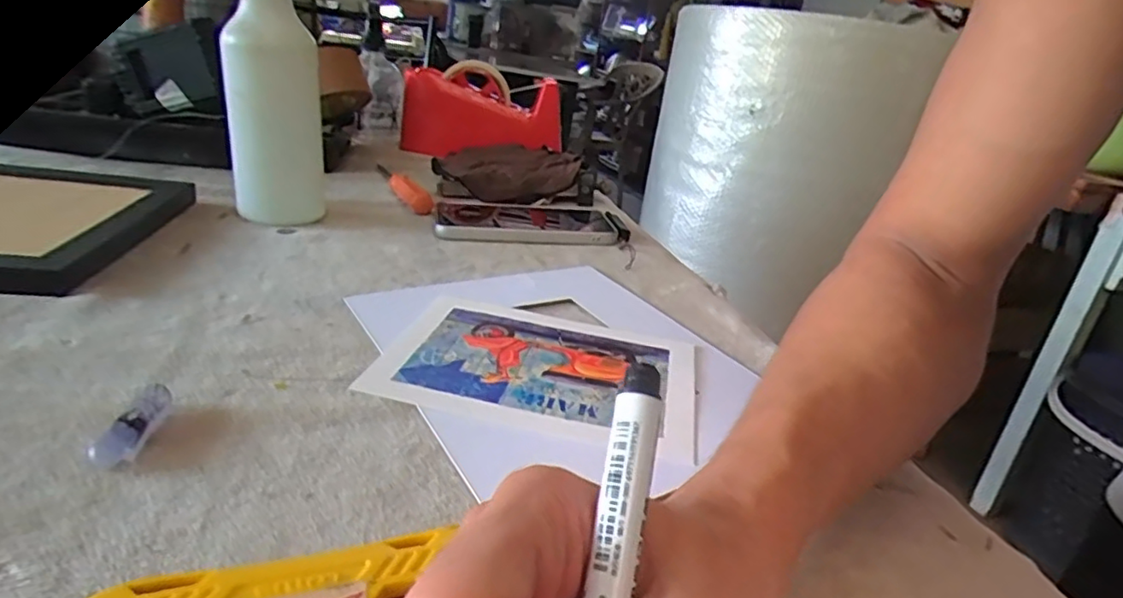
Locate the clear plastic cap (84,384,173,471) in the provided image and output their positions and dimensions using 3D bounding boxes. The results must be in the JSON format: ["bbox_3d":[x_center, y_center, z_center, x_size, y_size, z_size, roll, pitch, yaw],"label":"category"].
[{"bbox_3d":[-0.174,0.050,0.252,0.015,0.012,0.041,3,24,-8],"label":"clear plastic cap"}]

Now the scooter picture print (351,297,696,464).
[{"bbox_3d":[-0.009,0.036,0.339,0.163,0.004,0.123,12,25,10],"label":"scooter picture print"}]

